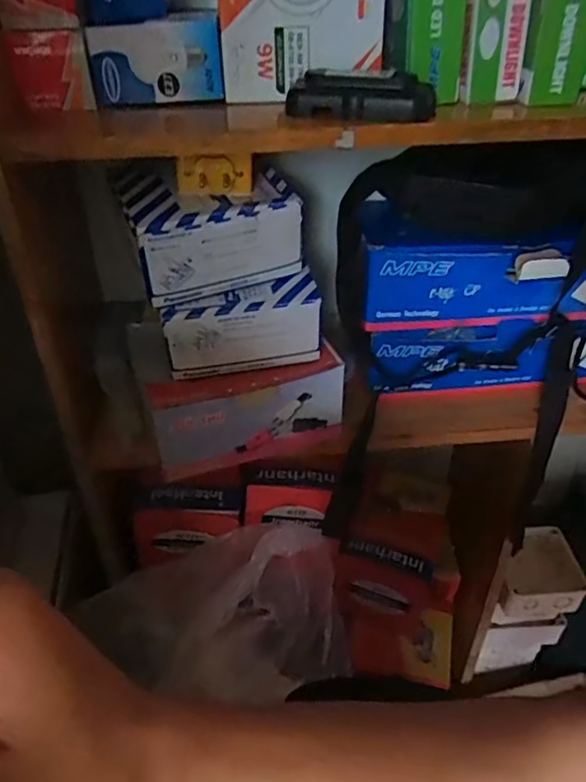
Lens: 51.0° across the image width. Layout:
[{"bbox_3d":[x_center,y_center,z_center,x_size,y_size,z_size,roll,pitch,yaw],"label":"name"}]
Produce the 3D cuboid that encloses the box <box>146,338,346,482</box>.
[{"bbox_3d":[-0.041,0.024,0.588,0.178,0.100,0.051,-13,40,-17],"label":"box"}]

